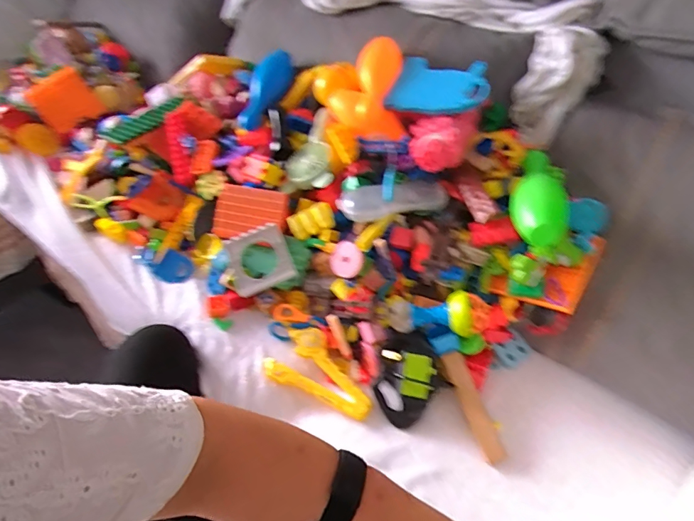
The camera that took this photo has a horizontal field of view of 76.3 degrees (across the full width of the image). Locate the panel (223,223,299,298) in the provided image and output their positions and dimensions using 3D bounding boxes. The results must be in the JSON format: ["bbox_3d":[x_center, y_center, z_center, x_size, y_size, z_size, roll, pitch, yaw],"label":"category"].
[{"bbox_3d":[-0.145,-0.001,0.723,0.100,0.025,0.100,-23,81,-5],"label":"panel"}]

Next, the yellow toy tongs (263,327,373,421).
[{"bbox_3d":[-0.049,0.177,0.653,0.101,0.017,0.164,-28,55,-19],"label":"yellow toy tongs"}]

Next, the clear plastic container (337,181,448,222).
[{"bbox_3d":[0.071,-0.095,0.685,0.163,0.028,0.058,-3,51,0],"label":"clear plastic container"}]

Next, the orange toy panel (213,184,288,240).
[{"bbox_3d":[-0.168,-0.079,0.765,0.125,0.012,0.091,13,91,16],"label":"orange toy panel"}]

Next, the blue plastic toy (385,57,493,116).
[{"bbox_3d":[0.143,-0.270,0.688,0.146,0.018,0.118,14,67,23],"label":"blue plastic toy"}]

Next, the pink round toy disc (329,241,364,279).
[{"bbox_3d":[0.000,0.001,0.692,0.053,0.056,0.007,21,12,16],"label":"pink round toy disc"}]

